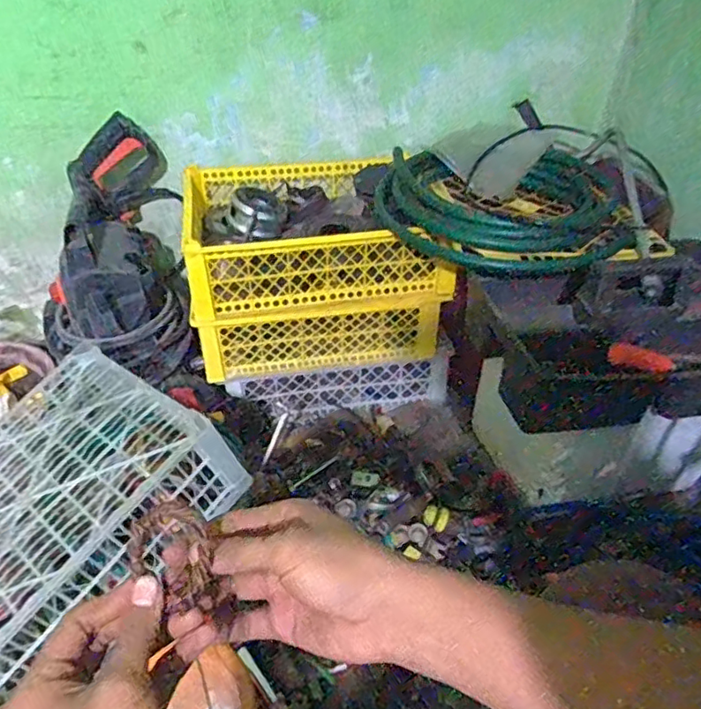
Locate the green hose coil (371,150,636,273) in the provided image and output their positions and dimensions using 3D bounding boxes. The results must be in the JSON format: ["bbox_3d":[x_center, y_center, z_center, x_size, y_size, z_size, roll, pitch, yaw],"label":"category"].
[{"bbox_3d":[0.246,-0.228,0.984,0.395,0.095,0.268,25,43,27],"label":"green hose coil"}]

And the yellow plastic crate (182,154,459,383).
[{"bbox_3d":[-0.065,-0.160,1.117,0.426,0.279,0.322,-4,38,-7],"label":"yellow plastic crate"}]

